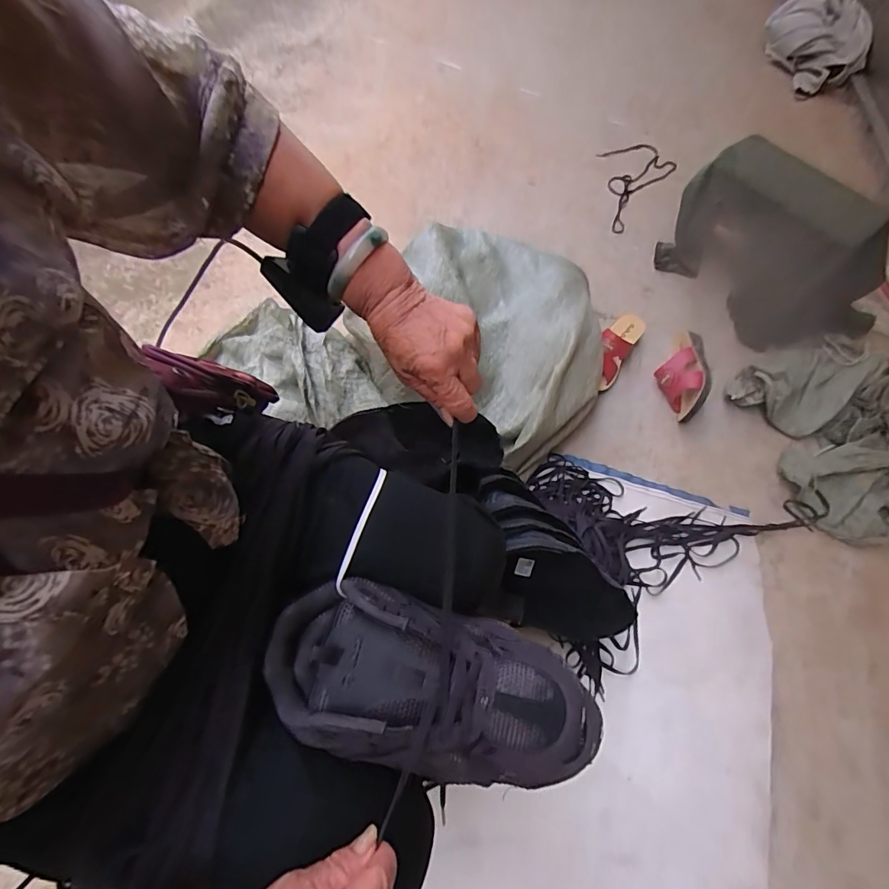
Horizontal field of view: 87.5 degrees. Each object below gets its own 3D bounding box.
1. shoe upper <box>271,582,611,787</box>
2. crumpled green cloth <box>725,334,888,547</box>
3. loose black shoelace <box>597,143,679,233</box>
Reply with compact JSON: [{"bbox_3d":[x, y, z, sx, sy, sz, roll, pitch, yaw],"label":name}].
[{"bbox_3d":[-0.007,0.191,0.362,0.256,0.074,0.118,16,64,0],"label":"shoe upper"},{"bbox_3d":[0.793,-0.025,0.907,0.339,0.092,0.400,-23,67,-13],"label":"crumpled green cloth"},{"bbox_3d":[0.548,-0.707,1.276,0.208,0.020,0.380,4,63,-5],"label":"loose black shoelace"}]

